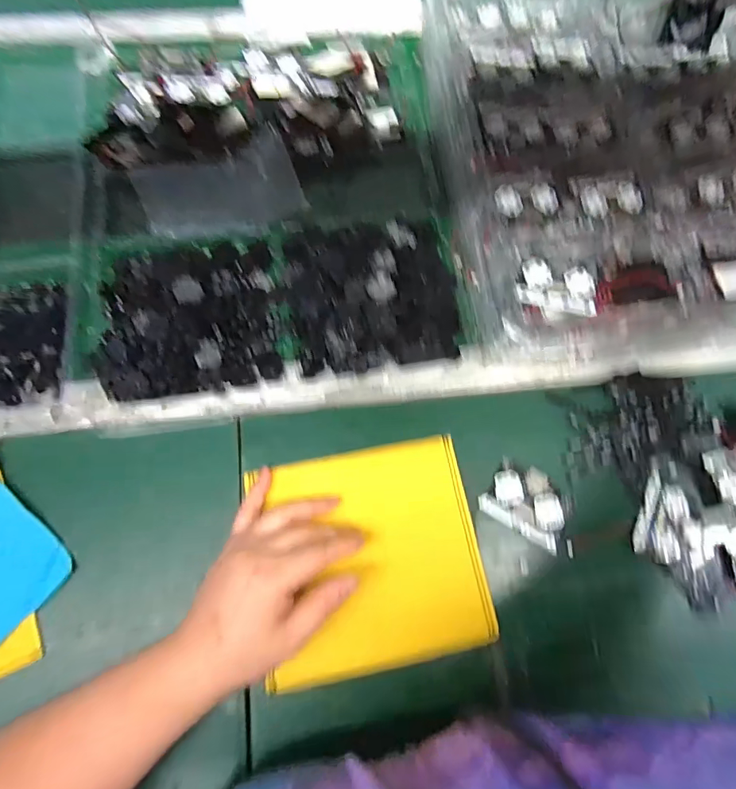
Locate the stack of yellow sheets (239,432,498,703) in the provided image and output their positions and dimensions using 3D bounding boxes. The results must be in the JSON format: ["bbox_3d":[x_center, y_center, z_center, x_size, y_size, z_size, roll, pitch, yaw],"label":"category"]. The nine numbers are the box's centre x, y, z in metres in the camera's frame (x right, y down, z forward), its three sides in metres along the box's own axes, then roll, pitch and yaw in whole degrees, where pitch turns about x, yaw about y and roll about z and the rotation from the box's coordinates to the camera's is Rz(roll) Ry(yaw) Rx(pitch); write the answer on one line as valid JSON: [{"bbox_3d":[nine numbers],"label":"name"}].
[{"bbox_3d":[0.004,0.122,0.344,0.162,0.014,0.160,-11,74,-4],"label":"stack of yellow sheets"}]

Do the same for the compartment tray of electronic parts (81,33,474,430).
[{"bbox_3d":[-0.093,-0.192,0.422,0.331,0.029,0.403,-8,74,-3],"label":"compartment tray of electronic parts"}]

